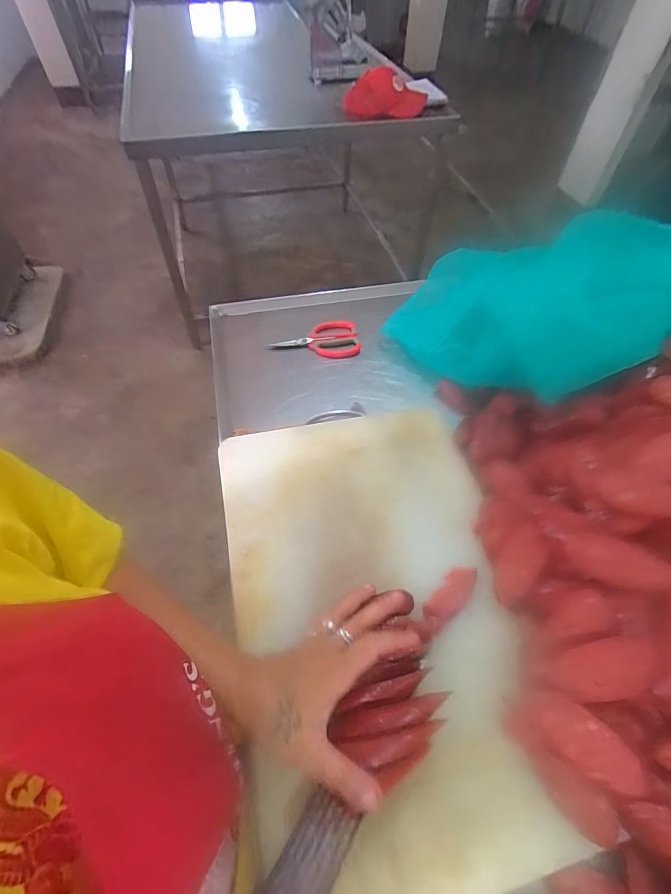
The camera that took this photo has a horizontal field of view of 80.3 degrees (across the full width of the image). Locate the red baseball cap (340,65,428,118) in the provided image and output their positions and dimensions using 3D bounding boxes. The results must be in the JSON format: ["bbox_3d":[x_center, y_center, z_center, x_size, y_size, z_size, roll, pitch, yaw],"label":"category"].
[{"bbox_3d":[0.175,-1.260,1.424,0.293,0.117,0.157,16,56,10],"label":"red baseball cap"}]

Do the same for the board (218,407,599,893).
[{"bbox_3d":[0.044,0.146,0.401,0.279,0.023,0.433,-11,56,-8],"label":"board"}]

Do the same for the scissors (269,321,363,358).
[{"bbox_3d":[-0.032,-0.174,0.650,0.136,0.013,0.083,-5,55,-4],"label":"scissors"}]

